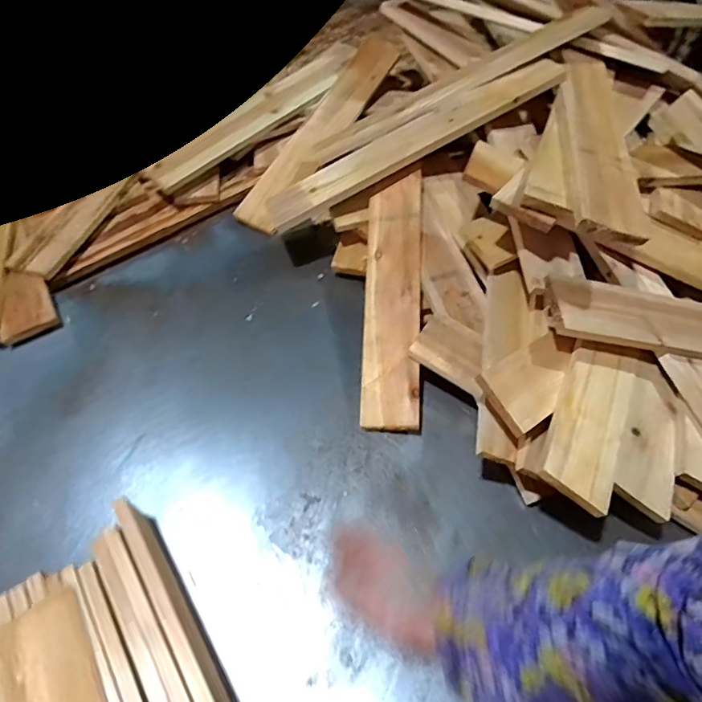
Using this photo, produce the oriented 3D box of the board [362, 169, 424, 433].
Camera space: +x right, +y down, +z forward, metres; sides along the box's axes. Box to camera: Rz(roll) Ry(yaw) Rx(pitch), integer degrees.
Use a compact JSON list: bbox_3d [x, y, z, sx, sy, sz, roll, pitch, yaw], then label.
[{"bbox_3d":[0.061,-0.078,0.691,0.078,0.021,0.378,3,73,2],"label":"board"}]

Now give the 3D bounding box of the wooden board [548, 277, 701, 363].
[{"bbox_3d":[0.494,-0.021,0.629,0.525,0.026,0.096,9,55,-15],"label":"wooden board"}]

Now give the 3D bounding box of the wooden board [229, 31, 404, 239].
[{"bbox_3d":[-0.051,-0.404,0.877,0.076,0.029,0.452,30,76,4],"label":"wooden board"}]

